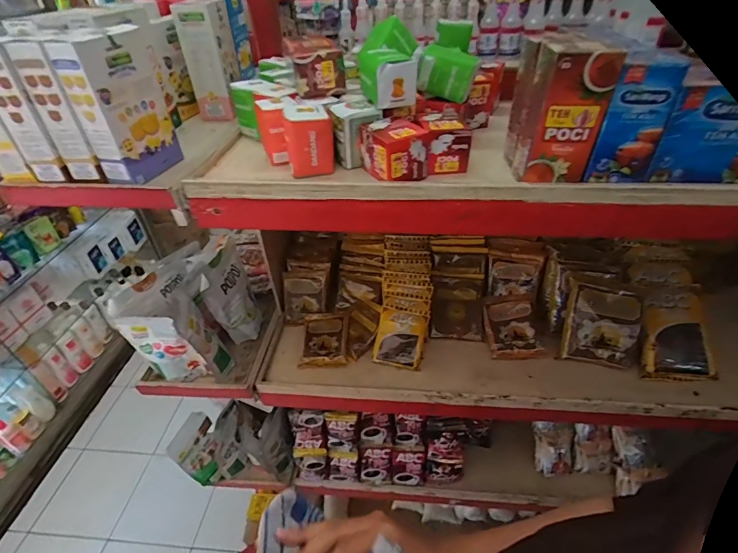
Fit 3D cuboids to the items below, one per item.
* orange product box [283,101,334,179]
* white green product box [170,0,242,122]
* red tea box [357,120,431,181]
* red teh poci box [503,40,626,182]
[{"bbox_3d":[-0.075,-0.177,0.503,0.059,0.072,0.079,-5,39,-3],"label":"orange product box"},{"bbox_3d":[-0.267,-0.368,0.672,0.061,0.167,0.094,-2,39,1],"label":"white green product box"},{"bbox_3d":[0.030,-0.154,0.481,0.056,0.056,0.072,-22,43,-22],"label":"red tea box"},{"bbox_3d":[0.206,-0.183,0.438,0.078,0.131,0.101,4,39,9],"label":"red teh poci box"}]

